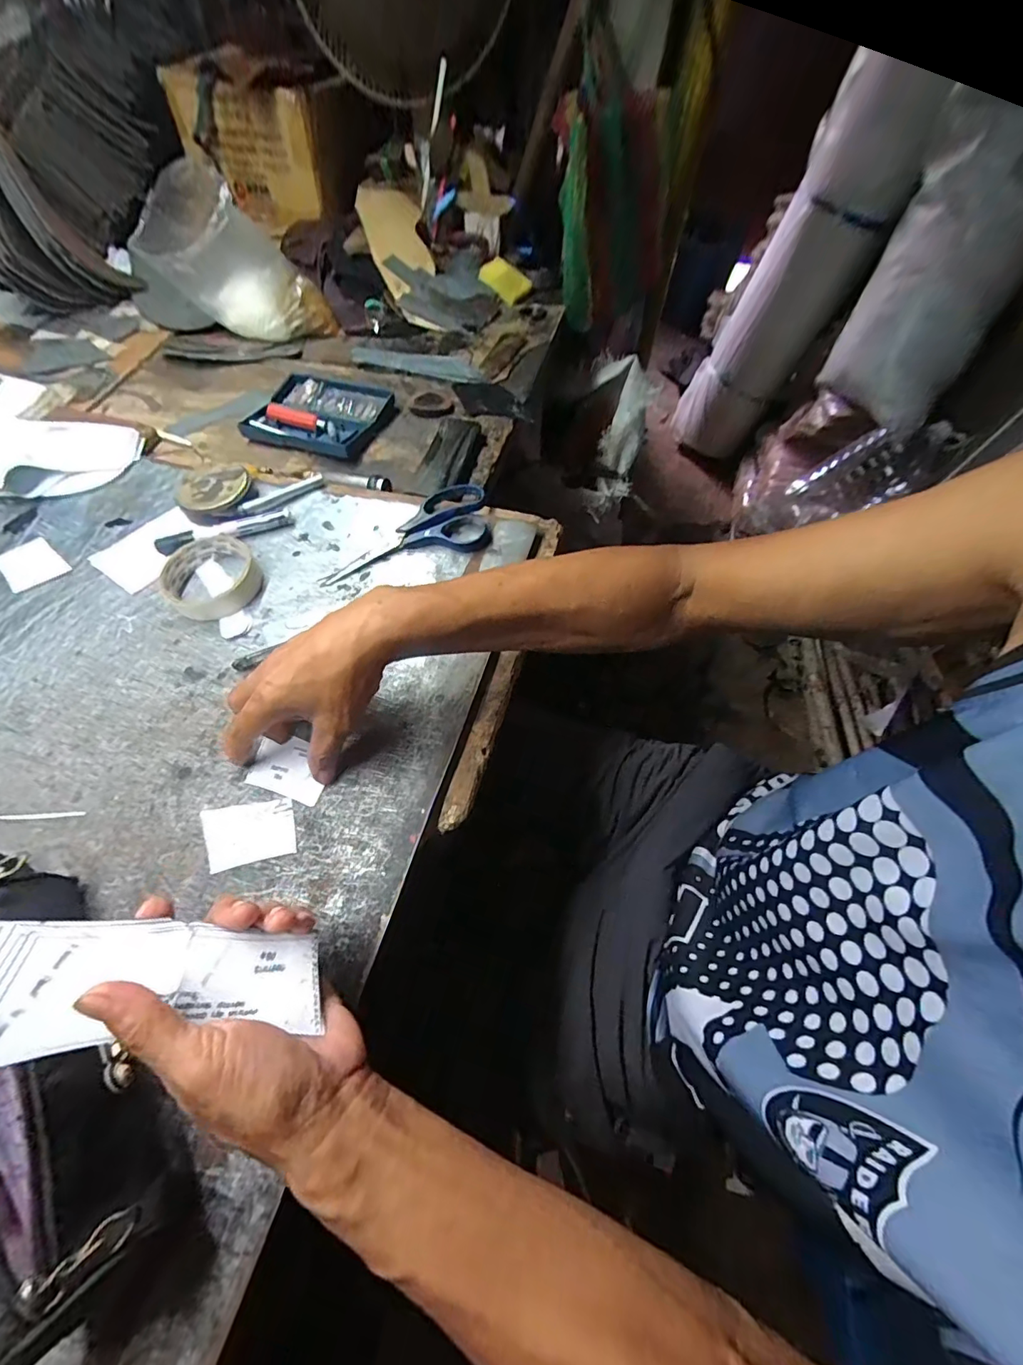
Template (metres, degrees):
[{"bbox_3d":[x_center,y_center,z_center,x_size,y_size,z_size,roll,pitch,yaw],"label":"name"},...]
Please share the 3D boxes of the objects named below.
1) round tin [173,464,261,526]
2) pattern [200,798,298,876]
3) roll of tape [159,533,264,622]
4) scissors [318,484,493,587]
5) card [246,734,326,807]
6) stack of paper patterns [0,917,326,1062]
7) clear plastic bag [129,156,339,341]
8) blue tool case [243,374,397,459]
[{"bbox_3d":[-0.309,-0.197,0.522,0.075,0.027,0.071,-1,58,2],"label":"round tin"},{"bbox_3d":[-0.191,0.109,0.360,0.065,0.004,0.045,-13,59,-5],"label":"pattern"},{"bbox_3d":[-0.286,-0.101,0.469,0.091,0.023,0.083,1,61,-2],"label":"roll of tape"},{"bbox_3d":[-0.105,-0.146,0.483,0.173,0.015,0.083,-15,63,-10],"label":"scissors"},{"bbox_3d":[-0.170,0.065,0.383,0.064,0.004,0.043,15,61,12],"label":"card"},{"bbox_3d":[-0.176,0.147,0.245,0.154,0.006,0.055,12,43,-27],"label":"stack of paper patterns"},{"bbox_3d":[-0.391,-0.581,0.716,0.153,0.230,0.110,-26,61,20],"label":"clear plastic bag"},{"bbox_3d":[-0.247,-0.348,0.635,0.158,0.020,0.141,17,62,7],"label":"blue tool case"}]

